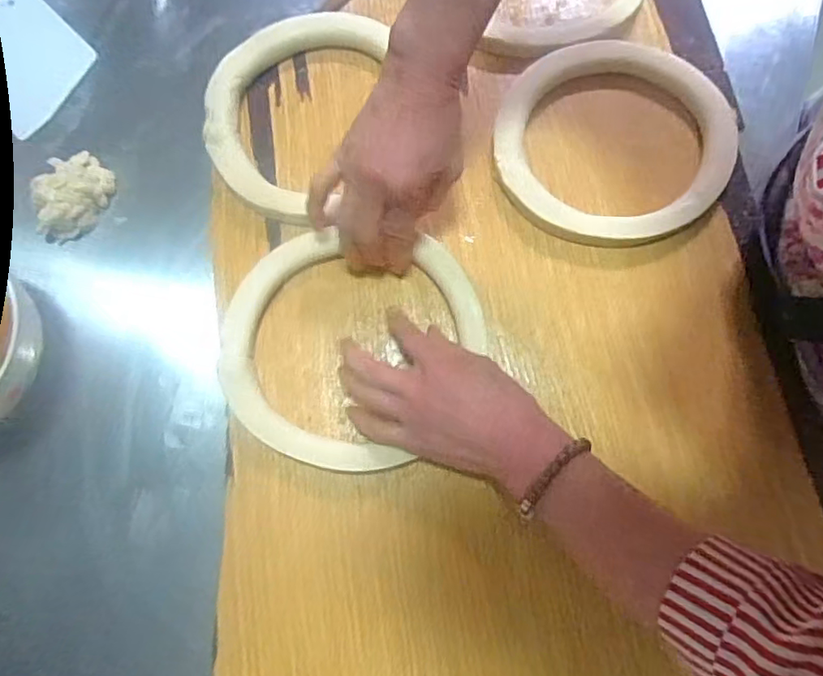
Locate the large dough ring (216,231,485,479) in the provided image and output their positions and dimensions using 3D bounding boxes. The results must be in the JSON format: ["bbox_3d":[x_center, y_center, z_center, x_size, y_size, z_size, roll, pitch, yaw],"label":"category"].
[{"bbox_3d":[-0.043,0.007,0.438,0.200,0.016,0.179,2,75,1],"label":"large dough ring"}]

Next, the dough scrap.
[{"bbox_3d":[-0.276,-0.122,0.465,0.056,0.023,0.073,-14,76,-4],"label":"dough scrap"}]

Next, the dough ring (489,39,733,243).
[{"bbox_3d":[0.167,-0.163,0.473,0.191,0.021,0.172,3,75,1],"label":"dough ring"}]

